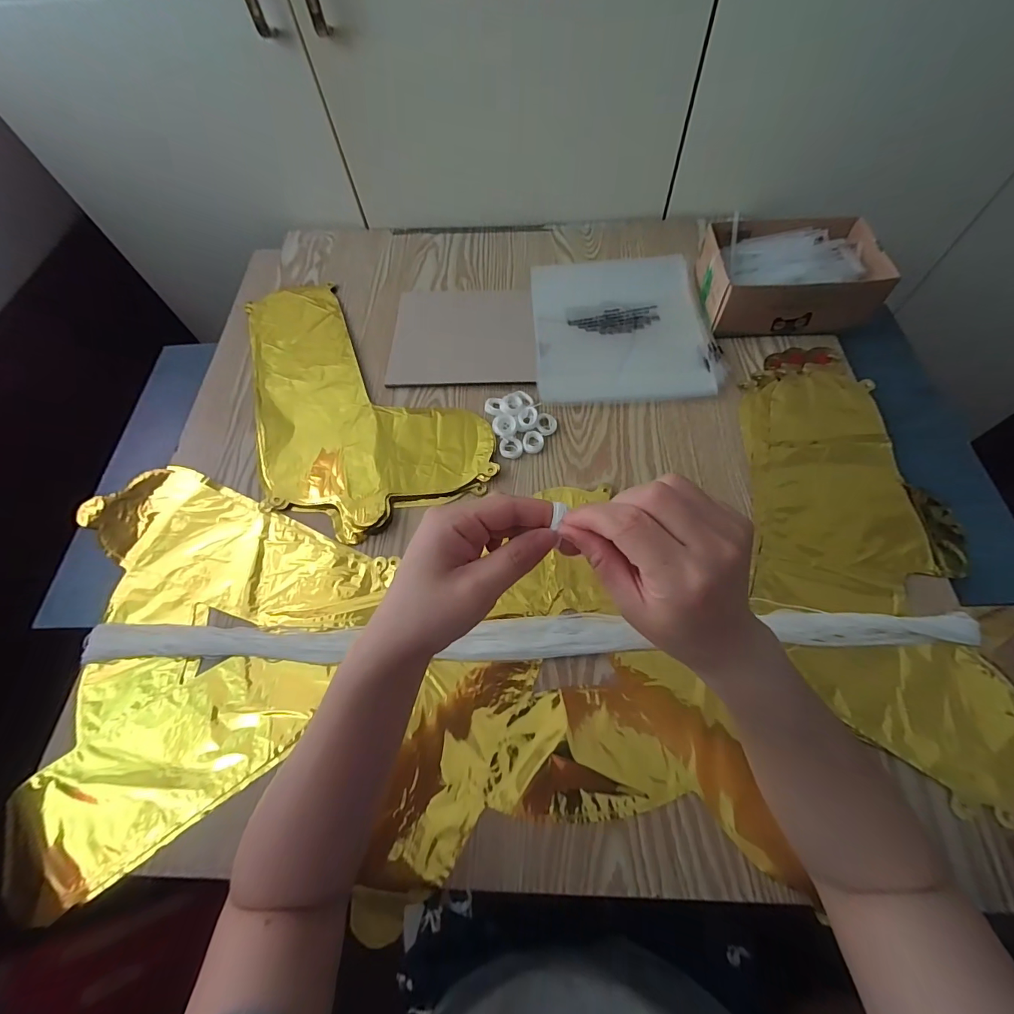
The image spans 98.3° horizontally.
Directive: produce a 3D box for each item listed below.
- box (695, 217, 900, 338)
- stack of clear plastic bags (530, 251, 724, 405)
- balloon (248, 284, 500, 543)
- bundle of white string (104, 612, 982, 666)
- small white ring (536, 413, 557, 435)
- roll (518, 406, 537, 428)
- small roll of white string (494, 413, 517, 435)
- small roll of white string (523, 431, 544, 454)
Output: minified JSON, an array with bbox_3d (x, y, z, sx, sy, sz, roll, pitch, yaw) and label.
[{"bbox_3d":[0.338,-0.279,0.532,0.188,0.064,0.135,-2,63,2],"label":"box"},{"bbox_3d":[0.142,-0.230,0.552,0.210,0.018,0.225,-2,63,2],"label":"stack of clear plastic bags"},{"bbox_3d":[-0.206,-0.138,0.533,0.227,0.010,0.408,-32,65,-12],"label":"balloon"},{"bbox_3d":[0.005,0.116,0.388,0.771,0.015,0.037,-2,63,2],"label":"bundle of white string"},{"bbox_3d":[0.044,-0.093,0.493,0.022,0.010,0.026,4,63,5],"label":"small white ring"},{"bbox_3d":[0.023,-0.100,0.493,0.021,0.009,0.025,0,63,3],"label":"roll"},{"bbox_3d":[-0.003,-0.091,0.488,0.026,0.009,0.027,-1,63,3],"label":"small roll of white string"},{"bbox_3d":[0.029,-0.072,0.488,0.023,0.007,0.025,-1,63,3],"label":"small roll of white string"}]

